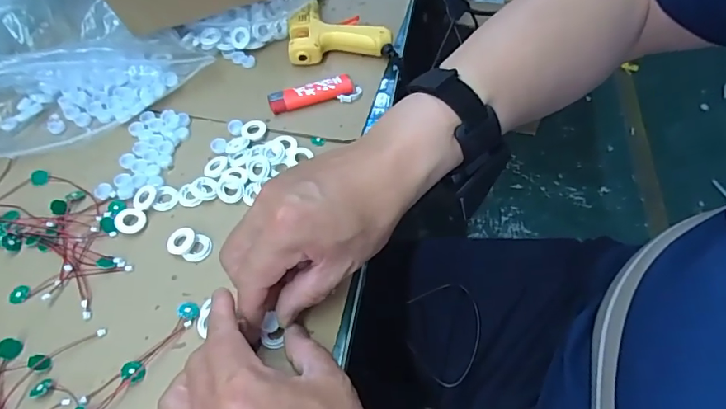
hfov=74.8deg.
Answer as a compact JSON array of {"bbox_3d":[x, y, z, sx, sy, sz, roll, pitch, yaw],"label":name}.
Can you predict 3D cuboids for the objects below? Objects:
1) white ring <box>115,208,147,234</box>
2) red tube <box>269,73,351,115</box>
[{"bbox_3d":[-0.190,0.013,0.388,0.023,0.006,0.023,-1,56,2],"label":"white ring"},{"bbox_3d":[-0.050,-0.107,0.458,0.081,0.011,0.023,-18,57,-9],"label":"red tube"}]

